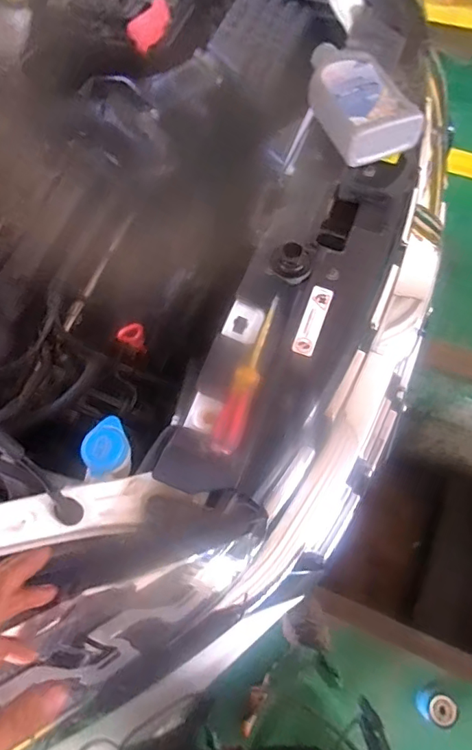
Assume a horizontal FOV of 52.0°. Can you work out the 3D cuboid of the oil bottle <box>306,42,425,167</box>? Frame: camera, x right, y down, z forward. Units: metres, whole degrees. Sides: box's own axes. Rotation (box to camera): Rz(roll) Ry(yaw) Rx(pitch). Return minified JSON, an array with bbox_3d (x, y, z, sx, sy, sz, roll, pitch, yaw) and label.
[{"bbox_3d":[0.170,-0.411,0.718,0.109,0.056,0.215,-25,69,-8],"label":"oil bottle"}]

